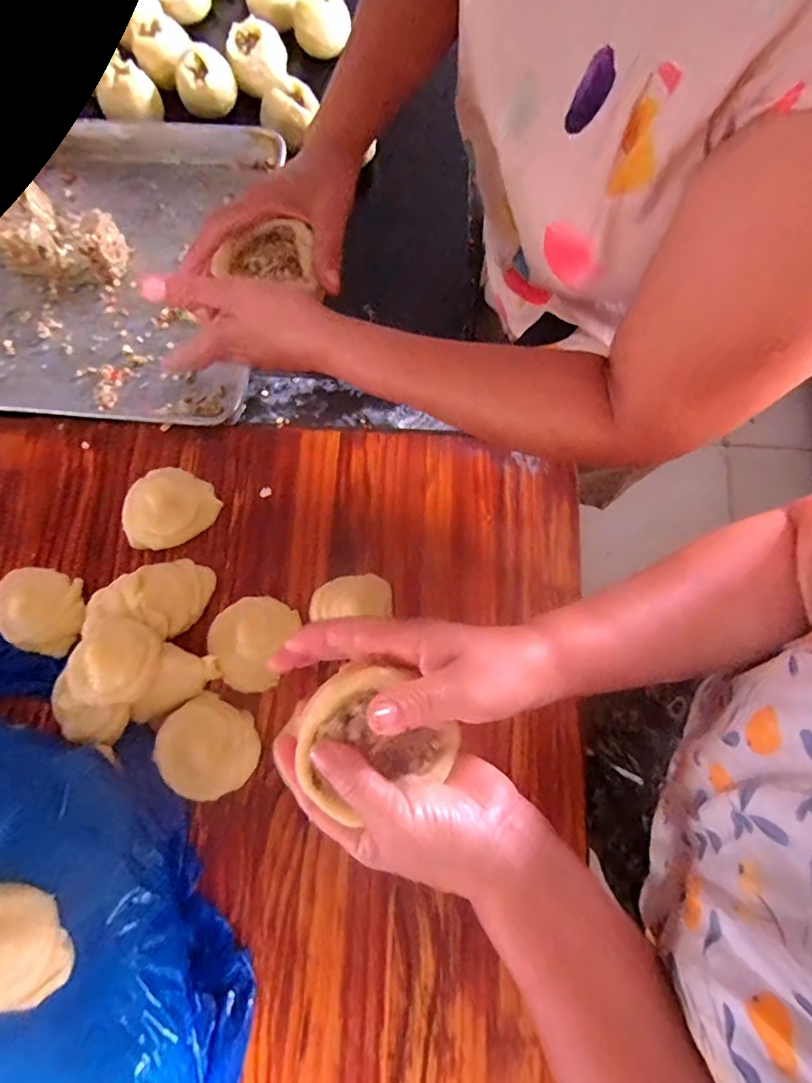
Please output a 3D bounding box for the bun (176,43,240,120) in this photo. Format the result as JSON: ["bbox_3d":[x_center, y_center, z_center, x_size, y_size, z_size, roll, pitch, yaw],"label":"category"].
[{"bbox_3d":[-0.269,-0.612,0.700,0.074,0.056,0.063,-24,77,-4],"label":"bun"}]

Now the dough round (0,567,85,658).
[{"bbox_3d":[-0.361,0.067,0.517,0.086,0.028,0.077,15,77,5],"label":"dough round"}]

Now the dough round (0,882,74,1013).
[{"bbox_3d":[-0.287,0.288,0.363,0.074,0.036,0.086,-33,78,-8],"label":"dough round"}]

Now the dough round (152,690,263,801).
[{"bbox_3d":[-0.182,0.189,0.482,0.083,0.018,0.087,0,76,1],"label":"dough round"}]

